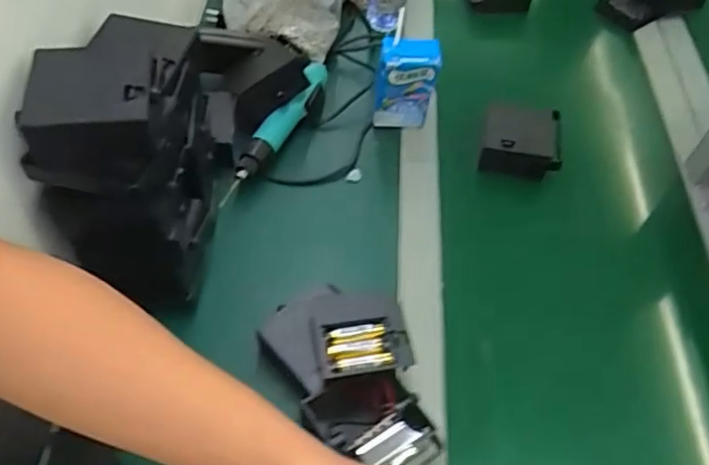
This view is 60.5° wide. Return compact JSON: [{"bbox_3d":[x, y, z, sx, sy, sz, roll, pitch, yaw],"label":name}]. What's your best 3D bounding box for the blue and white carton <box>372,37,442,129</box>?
[{"bbox_3d":[0.059,-0.173,0.730,0.072,0.117,0.038,8,54,2],"label":"blue and white carton"}]

